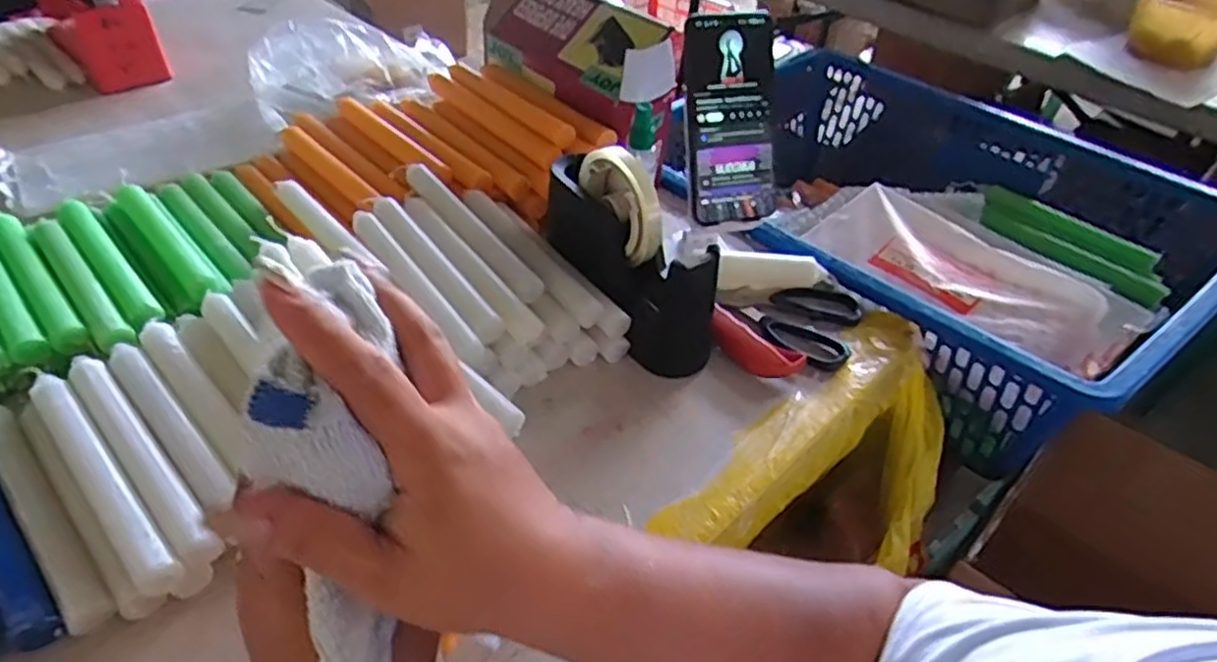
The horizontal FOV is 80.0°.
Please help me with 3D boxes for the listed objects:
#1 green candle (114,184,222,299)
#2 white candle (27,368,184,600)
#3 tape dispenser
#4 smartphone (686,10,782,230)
[{"bbox_3d":[-0.369,-0.075,0.605,0.023,0.025,0.194,-29,52,-32],"label":"green candle"},{"bbox_3d":[-0.304,0.086,0.432,0.193,0.021,0.022,35,50,30],"label":"white candle"},{"bbox_3d":[0.018,-0.068,0.565,0.057,0.131,0.170,-22,48,-27],"label":"tape dispenser"},{"bbox_3d":[0.102,-0.173,0.592,0.071,0.161,0.018,-8,16,-5],"label":"smartphone"}]

